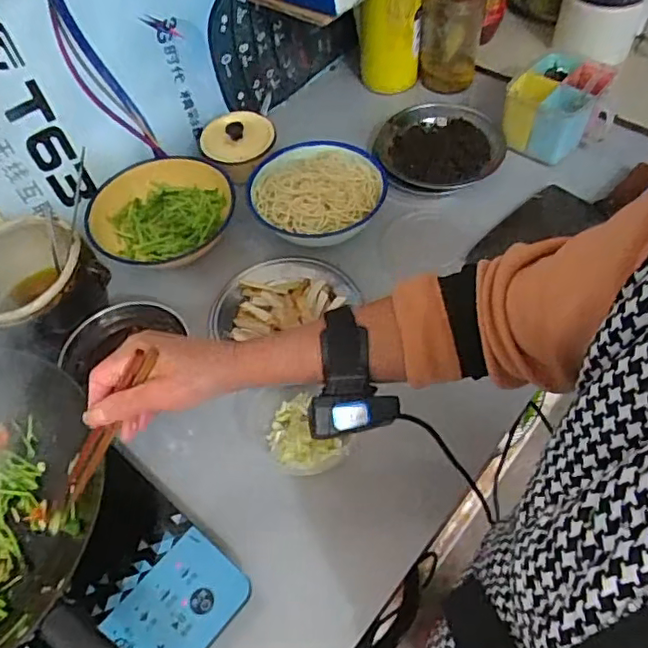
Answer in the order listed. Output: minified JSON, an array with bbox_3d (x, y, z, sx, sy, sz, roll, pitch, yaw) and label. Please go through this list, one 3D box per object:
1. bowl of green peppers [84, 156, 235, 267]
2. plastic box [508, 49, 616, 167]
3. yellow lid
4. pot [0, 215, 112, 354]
[{"bbox_3d":[-0.213,-0.142,0.764,0.185,0.056,0.181,-2,54,3],"label":"bowl of green peppers"},{"bbox_3d":[0.342,-0.326,0.855,0.119,0.073,0.164,29,61,23],"label":"plastic box"},{"bbox_3d":[-0.127,-0.273,0.834,0.106,0.029,0.102,-2,54,3],"label":"yellow lid"},{"bbox_3d":[-0.326,-0.029,0.666,0.146,0.123,0.135,-2,54,3],"label":"pot"}]

